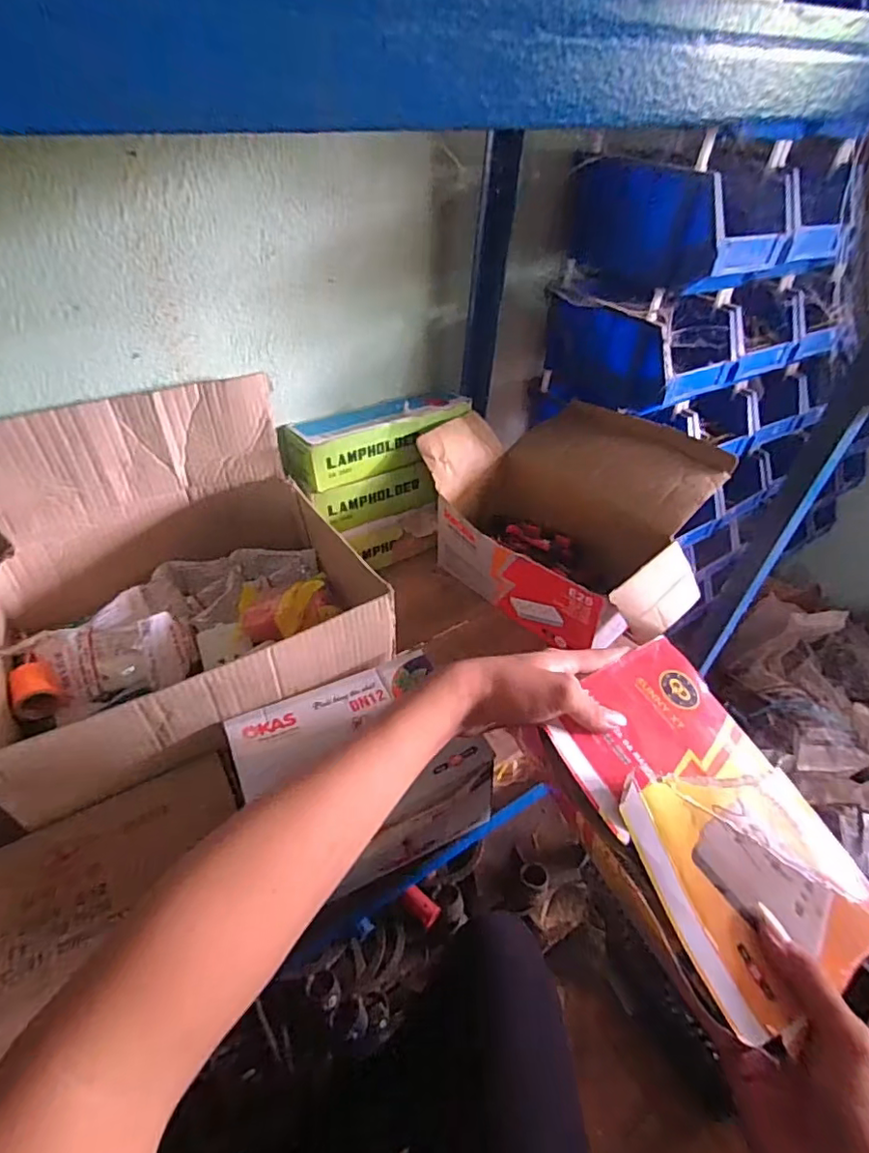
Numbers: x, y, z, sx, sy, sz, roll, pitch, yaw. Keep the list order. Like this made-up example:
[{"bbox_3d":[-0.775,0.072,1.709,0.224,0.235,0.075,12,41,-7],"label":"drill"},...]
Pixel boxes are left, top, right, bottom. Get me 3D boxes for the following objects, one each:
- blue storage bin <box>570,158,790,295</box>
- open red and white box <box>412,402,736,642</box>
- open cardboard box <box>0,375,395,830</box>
[{"bbox_3d":[0.302,-0.442,0.689,0.140,0.108,0.230,-21,48,-25],"label":"blue storage bin"},{"bbox_3d":[0.175,-0.081,0.730,0.354,0.173,0.265,33,49,28],"label":"open red and white box"},{"bbox_3d":[-0.260,-0.005,0.550,0.346,0.212,0.307,-19,47,-24],"label":"open cardboard box"}]

